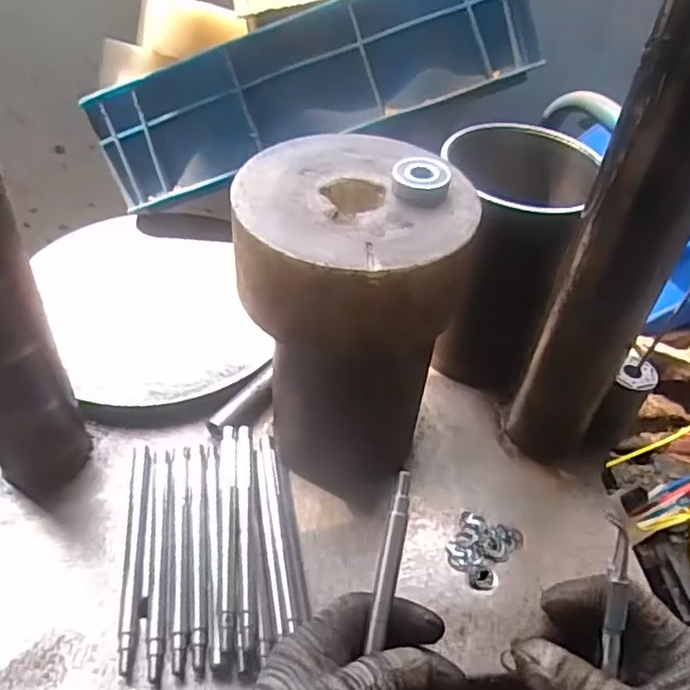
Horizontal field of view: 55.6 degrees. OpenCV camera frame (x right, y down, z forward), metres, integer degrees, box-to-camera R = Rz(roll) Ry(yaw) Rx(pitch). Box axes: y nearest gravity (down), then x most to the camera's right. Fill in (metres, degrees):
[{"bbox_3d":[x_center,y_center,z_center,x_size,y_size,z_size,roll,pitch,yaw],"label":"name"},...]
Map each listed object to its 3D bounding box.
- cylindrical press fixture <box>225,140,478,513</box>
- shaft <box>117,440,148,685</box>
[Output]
[{"bbox_3d":[0.001,-0.012,0.461,0.134,0.212,0.139,3,44,-3],"label":"cylindrical press fixture"},{"bbox_3d":[-0.146,0.139,0.450,0.010,0.008,0.162,-3,45,-8],"label":"shaft"}]

